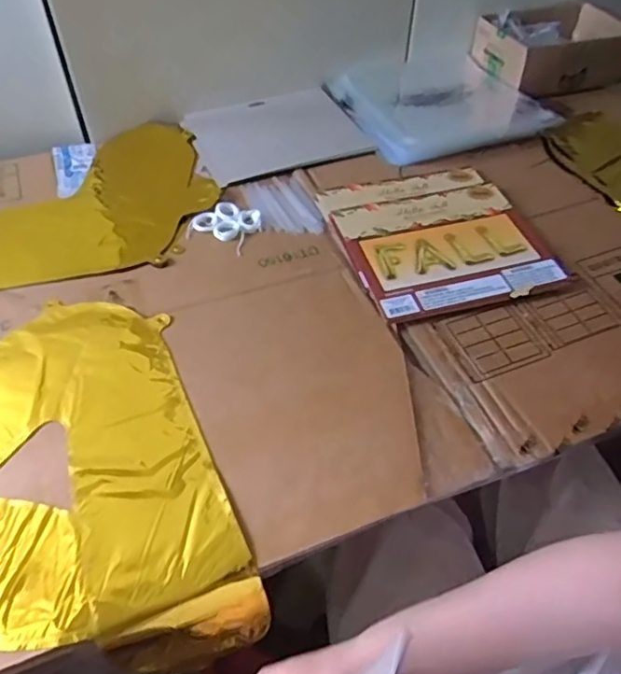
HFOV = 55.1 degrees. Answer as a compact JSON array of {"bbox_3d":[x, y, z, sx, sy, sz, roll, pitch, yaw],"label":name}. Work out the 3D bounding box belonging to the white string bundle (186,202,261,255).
[{"bbox_3d":[-0.089,-0.120,0.626,0.068,0.009,0.064,19,51,16],"label":"white string bundle"}]

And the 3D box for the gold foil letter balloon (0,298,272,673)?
[{"bbox_3d":[-0.202,0.091,0.461,0.321,0.037,0.278,1,52,-4],"label":"gold foil letter balloon"}]

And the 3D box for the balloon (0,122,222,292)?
[{"bbox_3d":[-0.305,-0.135,0.648,0.390,0.020,0.259,-16,51,-14],"label":"balloon"}]

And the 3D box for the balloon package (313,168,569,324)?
[{"bbox_3d":[0.134,-0.110,0.620,0.203,0.014,0.209,-14,51,-13],"label":"balloon package"}]

